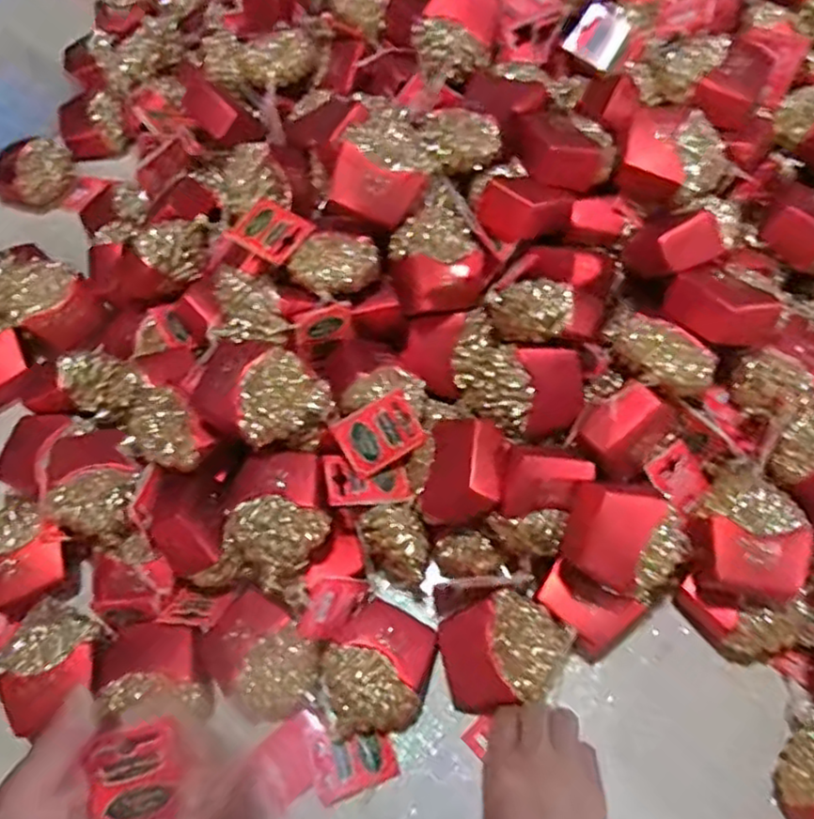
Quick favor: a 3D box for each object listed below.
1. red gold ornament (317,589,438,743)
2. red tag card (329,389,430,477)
[{"bbox_3d":[-0.022,0.193,0.488,0.074,0.041,0.093,27,67,15],"label":"red gold ornament"},{"bbox_3d":[-0.020,0.019,0.505,0.060,0.004,0.047,-32,100,-13],"label":"red tag card"}]

